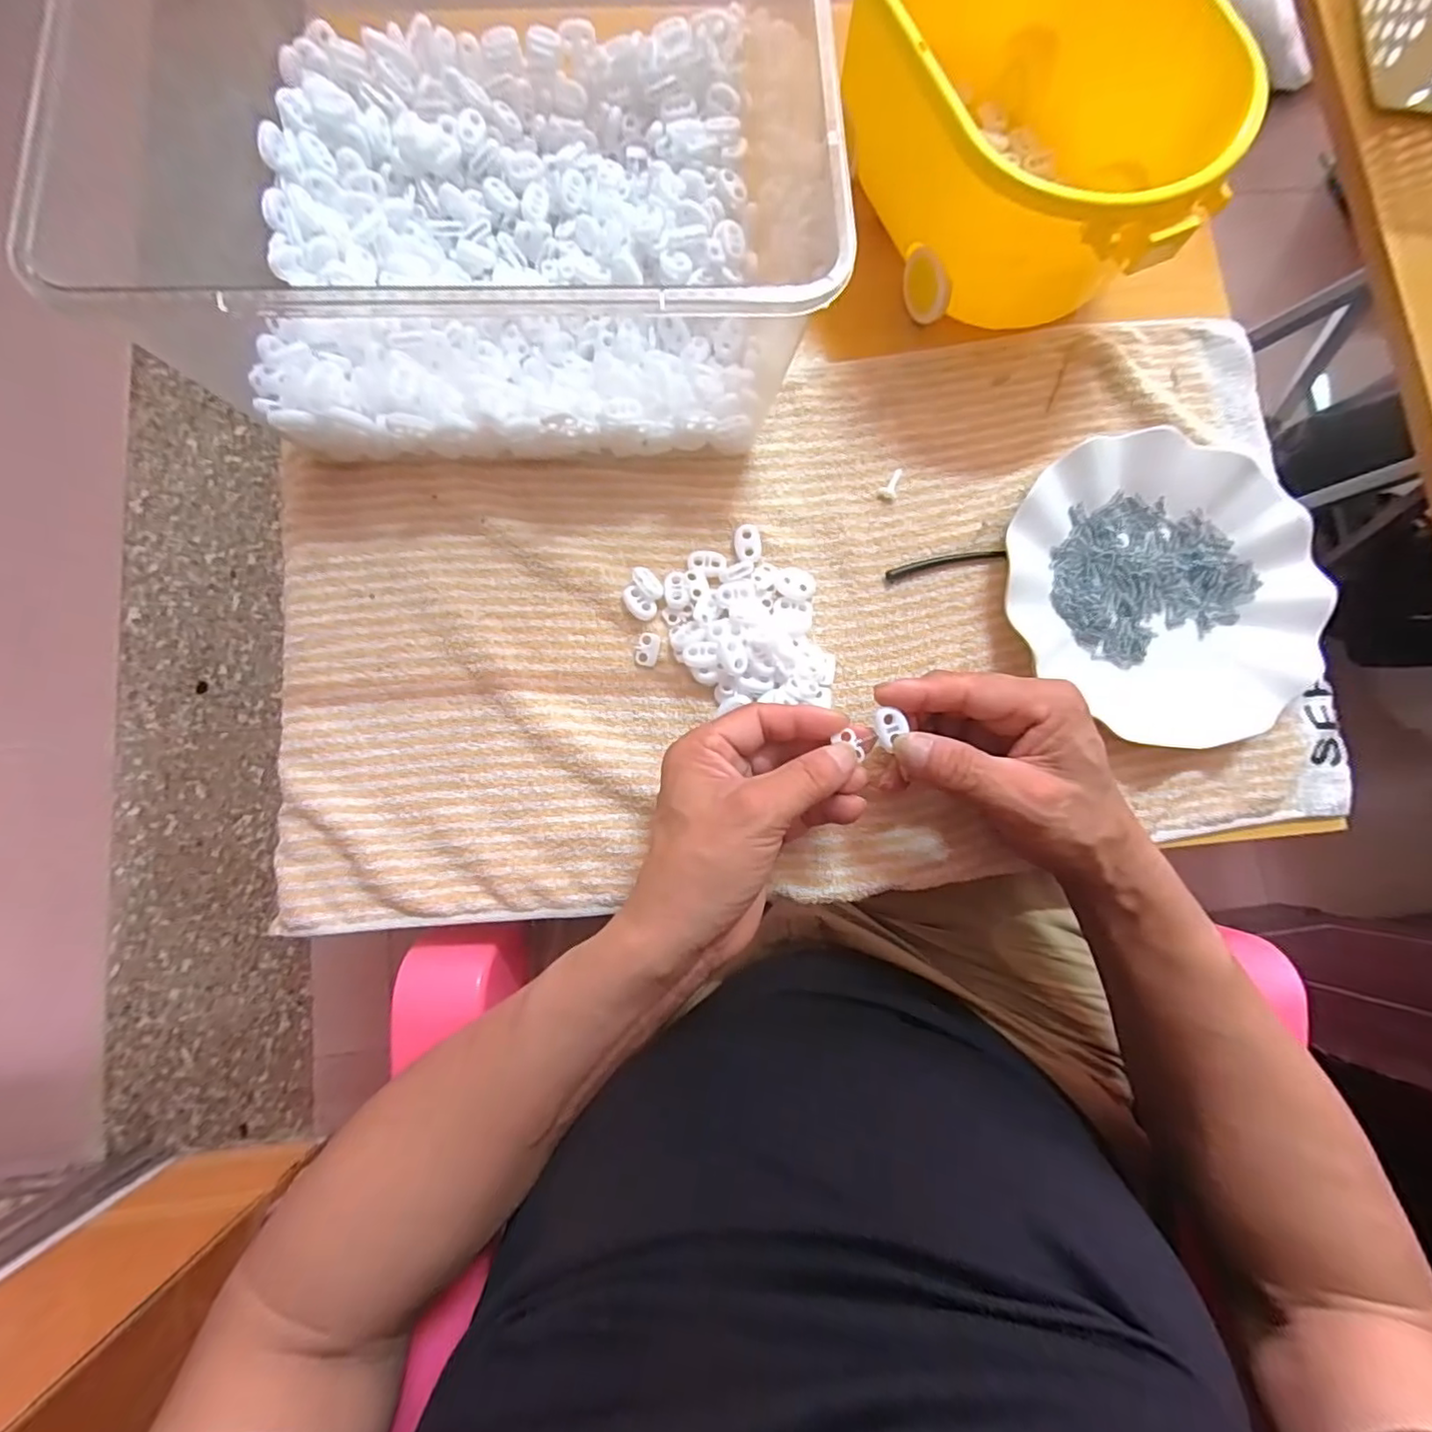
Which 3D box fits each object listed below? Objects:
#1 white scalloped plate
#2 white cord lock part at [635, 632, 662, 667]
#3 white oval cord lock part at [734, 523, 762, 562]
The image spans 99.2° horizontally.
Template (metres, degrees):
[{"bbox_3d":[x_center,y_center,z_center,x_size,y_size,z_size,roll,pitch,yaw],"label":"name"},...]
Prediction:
[{"bbox_3d":[0.262,-0.077,0.357,0.181,0.023,0.167,0,81,-3],"label":"white scalloped plate"},{"bbox_3d":[-0.039,-0.038,0.346,0.013,0.004,0.019,12,81,-1],"label":"white cord lock part"},{"bbox_3d":[0.019,-0.101,0.358,0.015,0.006,0.022,-2,81,-3],"label":"white oval cord lock part"}]

